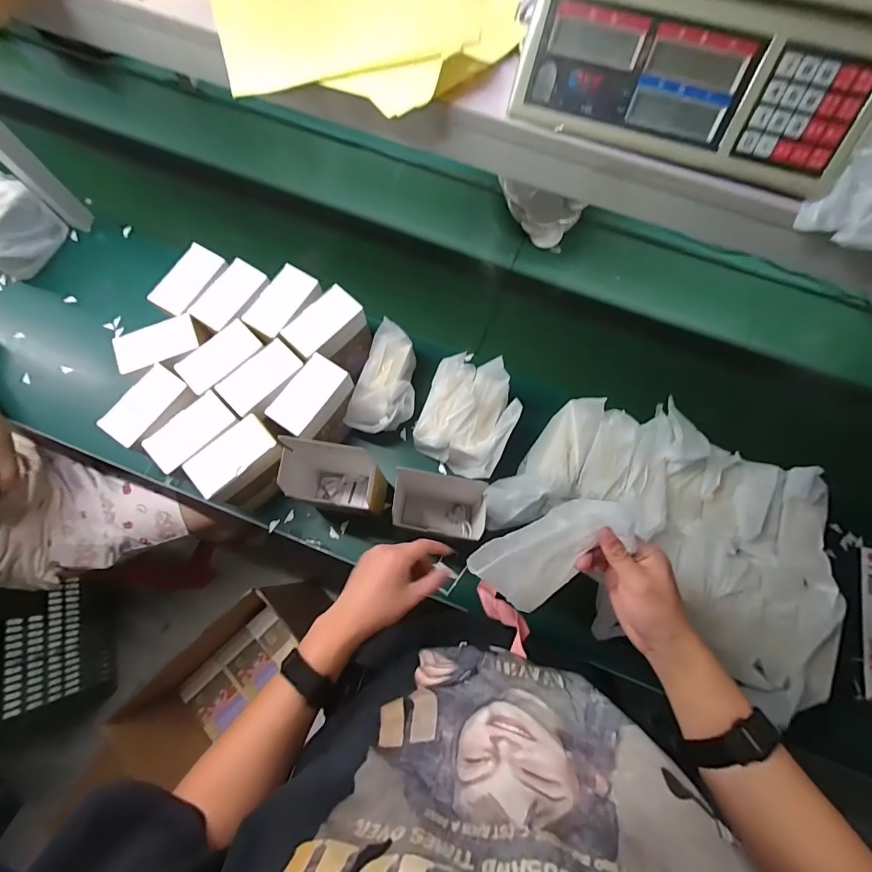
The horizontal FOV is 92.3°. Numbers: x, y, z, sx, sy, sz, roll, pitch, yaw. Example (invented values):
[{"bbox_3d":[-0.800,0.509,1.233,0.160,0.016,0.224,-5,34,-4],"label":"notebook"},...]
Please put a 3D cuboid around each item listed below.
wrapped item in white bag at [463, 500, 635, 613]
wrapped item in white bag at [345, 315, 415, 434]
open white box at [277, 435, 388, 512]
[{"bbox_3d":[0.133,0.131,0.435,0.157,0.031,0.124,-30,117,14],"label":"wrapped item in white bag"},{"bbox_3d":[-0.080,-0.086,0.732,0.098,0.104,0.182,17,74,4],"label":"wrapped item in white bag"},{"bbox_3d":[-0.149,0.067,0.631,0.121,0.215,0.066,5,74,0],"label":"open white box"}]

